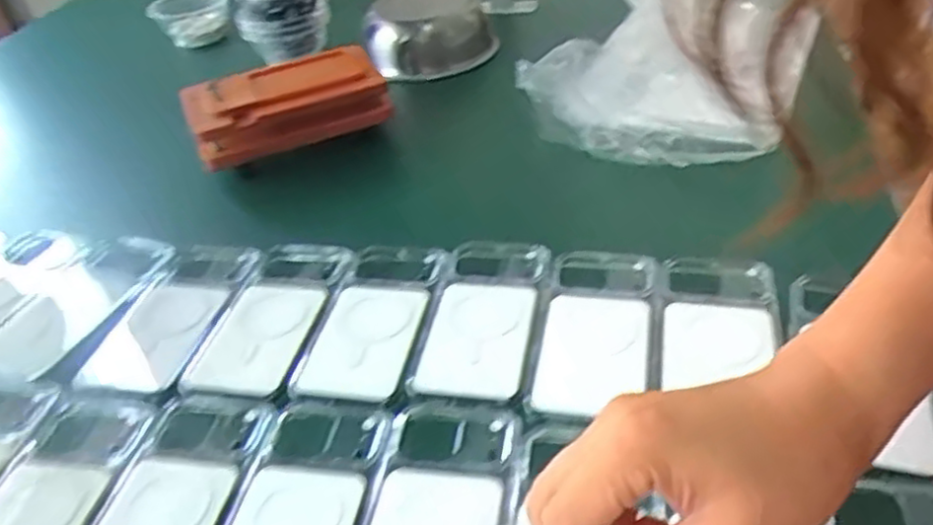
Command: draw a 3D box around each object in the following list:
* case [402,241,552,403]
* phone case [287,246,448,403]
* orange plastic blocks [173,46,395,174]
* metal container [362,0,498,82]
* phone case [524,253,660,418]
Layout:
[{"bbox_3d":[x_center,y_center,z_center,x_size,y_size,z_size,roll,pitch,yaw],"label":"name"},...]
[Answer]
[{"bbox_3d":[0.013,0.036,0.537,0.081,0.008,0.163,3,40,13],"label":"case"},{"bbox_3d":[-0.068,0.035,0.542,0.084,0.012,0.160,2,39,12],"label":"phone case"},{"bbox_3d":[-0.186,-0.164,0.750,0.194,0.060,0.096,-24,41,-19],"label":"orange plastic blocks"},{"bbox_3d":[-0.046,-0.288,0.909,0.149,0.071,0.125,-24,41,-19],"label":"metal container"},{"bbox_3d":[0.093,0.045,0.516,0.080,0.009,0.161,3,40,14],"label":"phone case"}]

